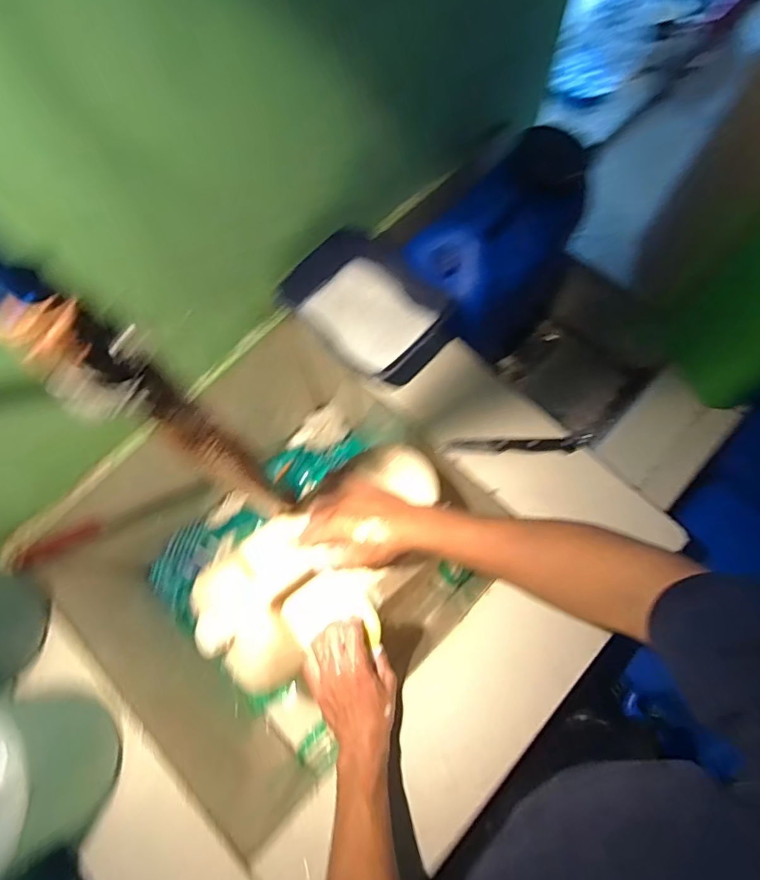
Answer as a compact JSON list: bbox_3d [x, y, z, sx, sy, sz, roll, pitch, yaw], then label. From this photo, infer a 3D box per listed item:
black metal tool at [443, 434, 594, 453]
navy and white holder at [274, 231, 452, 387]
[{"bbox_3d":[0.186,0.006,0.659,0.195,0.011,0.019,-2,72,0],"label":"black metal tool"},{"bbox_3d":[-0.024,-0.180,0.691,0.167,0.086,0.211,-43,76,-12],"label":"navy and white holder"}]

